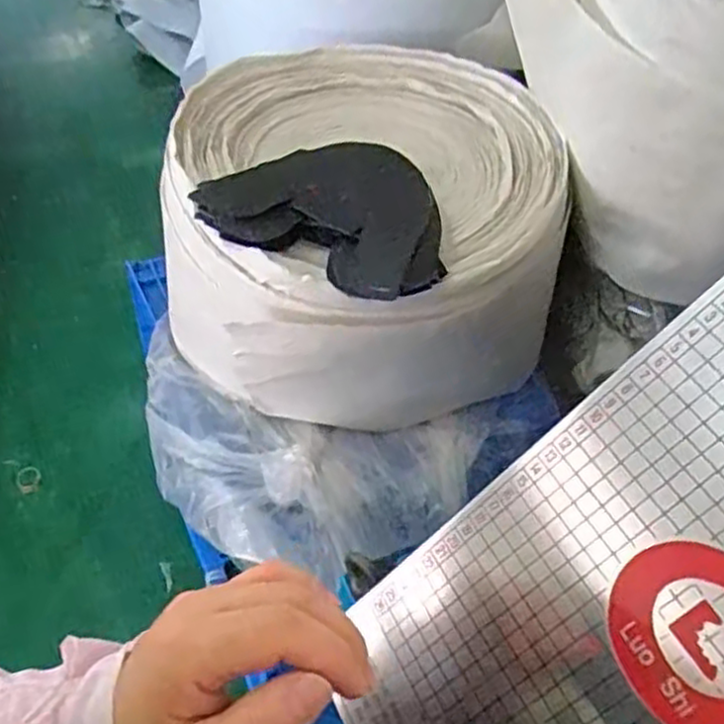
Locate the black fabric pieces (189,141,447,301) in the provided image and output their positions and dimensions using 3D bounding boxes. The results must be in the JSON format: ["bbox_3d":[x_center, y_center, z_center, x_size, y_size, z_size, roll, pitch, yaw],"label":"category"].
[{"bbox_3d":[-0.021,-0.156,0.693,0.243,0.040,0.180,23,52,13],"label":"black fabric pieces"}]

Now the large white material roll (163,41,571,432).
[{"bbox_3d":[-0.006,-0.136,0.810,0.393,0.248,0.376,3,50,-3],"label":"large white material roll"}]

